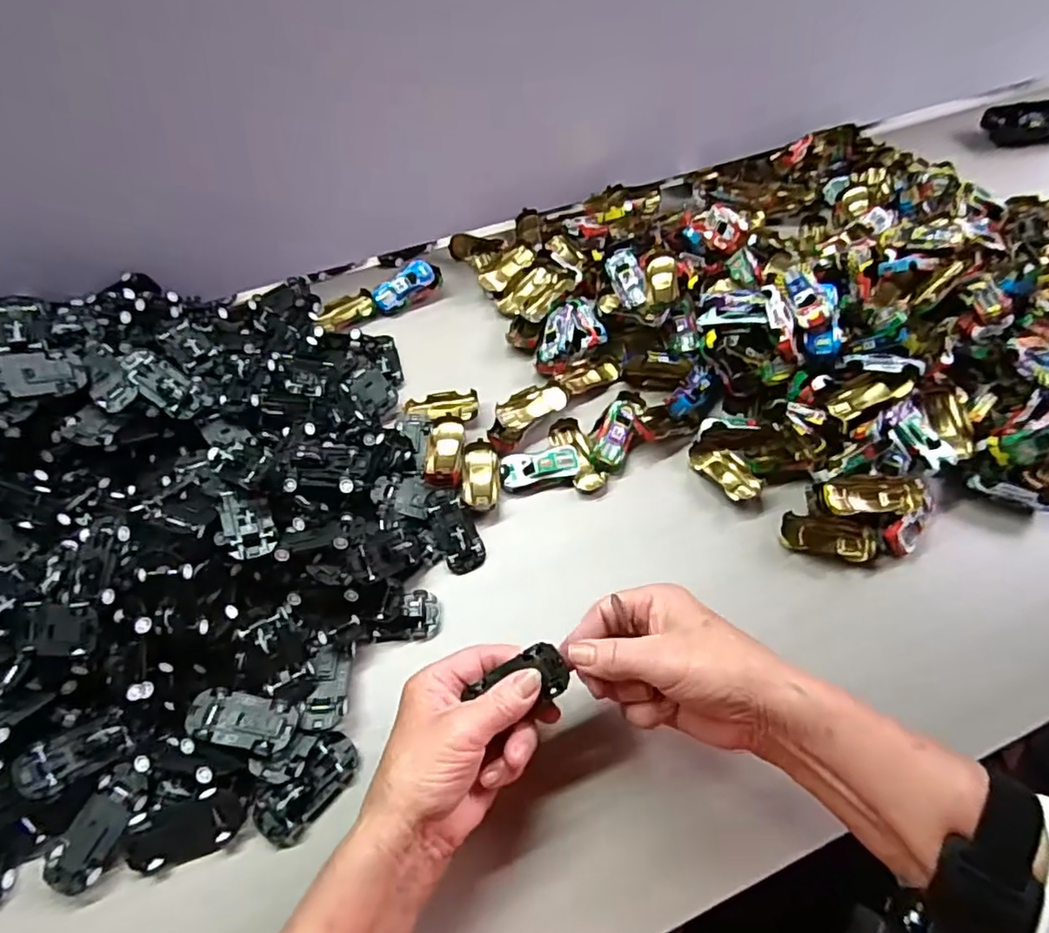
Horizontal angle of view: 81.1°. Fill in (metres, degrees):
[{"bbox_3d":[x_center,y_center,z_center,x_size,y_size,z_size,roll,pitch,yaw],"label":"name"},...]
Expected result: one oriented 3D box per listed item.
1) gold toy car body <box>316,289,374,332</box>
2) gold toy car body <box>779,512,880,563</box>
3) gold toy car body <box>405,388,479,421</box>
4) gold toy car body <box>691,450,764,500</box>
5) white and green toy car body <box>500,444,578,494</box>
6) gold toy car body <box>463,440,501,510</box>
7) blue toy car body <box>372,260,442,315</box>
[{"bbox_3d":[-0.174,-0.151,0.597,0.057,0.014,0.025,-33,63,-19],"label":"gold toy car body"},{"bbox_3d":[0.226,0.053,0.460,0.066,0.021,0.031,10,58,7],"label":"gold toy car body"},{"bbox_3d":[-0.071,-0.050,0.525,0.061,0.011,0.028,-5,57,-2],"label":"gold toy car body"},{"bbox_3d":[0.159,0.005,0.484,0.028,0.014,0.055,-33,62,-18],"label":"gold toy car body"},{"bbox_3d":[0.012,-0.001,0.489,0.063,0.017,0.031,-9,58,-5],"label":"white and green toy car body"},{"bbox_3d":[-0.035,0.007,0.491,0.029,0.013,0.064,-4,57,-1],"label":"gold toy car body"},{"bbox_3d":[-0.115,-0.176,0.605,0.068,0.027,0.029,-32,62,-18],"label":"blue toy car body"}]

